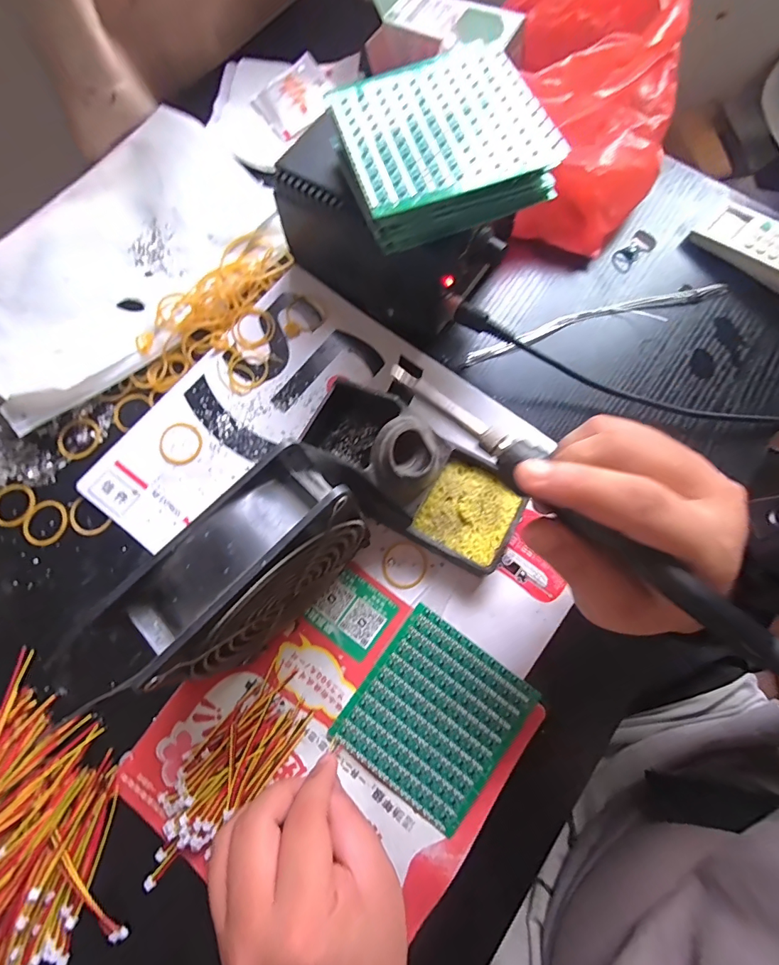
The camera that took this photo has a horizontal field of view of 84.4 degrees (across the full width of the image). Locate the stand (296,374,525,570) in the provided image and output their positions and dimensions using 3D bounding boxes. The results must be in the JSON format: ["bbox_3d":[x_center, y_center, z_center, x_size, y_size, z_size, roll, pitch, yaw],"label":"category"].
[{"bbox_3d":[0.013,-0.009,0.279,0.151,0.076,0.060,38,78,7],"label":"stand"}]

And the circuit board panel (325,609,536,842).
[{"bbox_3d":[0.028,0.145,0.269,0.092,0.009,0.097,36,78,7],"label":"circuit board panel"}]

